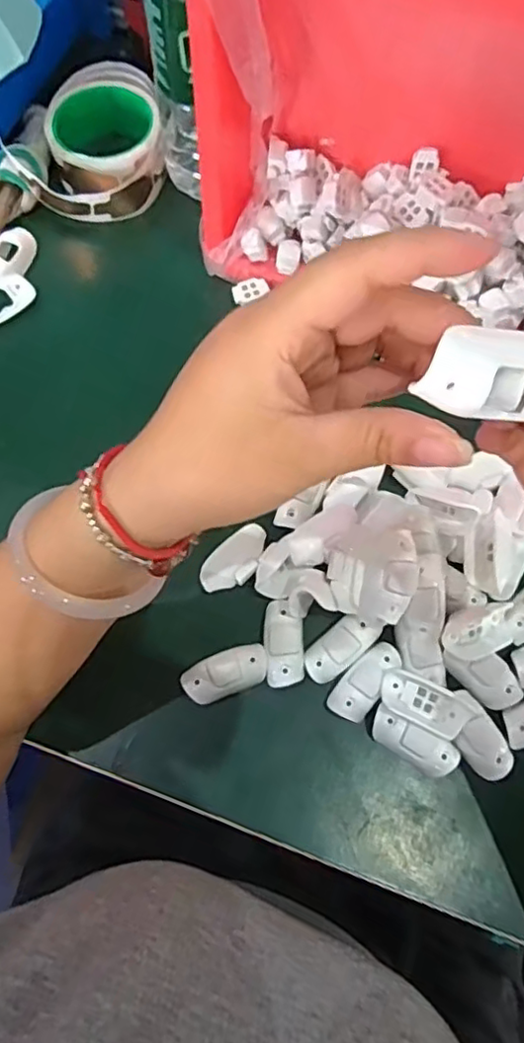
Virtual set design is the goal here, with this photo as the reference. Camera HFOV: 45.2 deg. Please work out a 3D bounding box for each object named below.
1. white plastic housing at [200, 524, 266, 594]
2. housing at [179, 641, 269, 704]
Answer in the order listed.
[{"bbox_3d":[-0.017,0.026,0.410,0.052,0.019,0.027,-40,76,-11],"label":"white plastic housing"},{"bbox_3d":[-0.022,0.094,0.388,0.053,0.027,0.025,-20,73,-5],"label":"housing"}]

